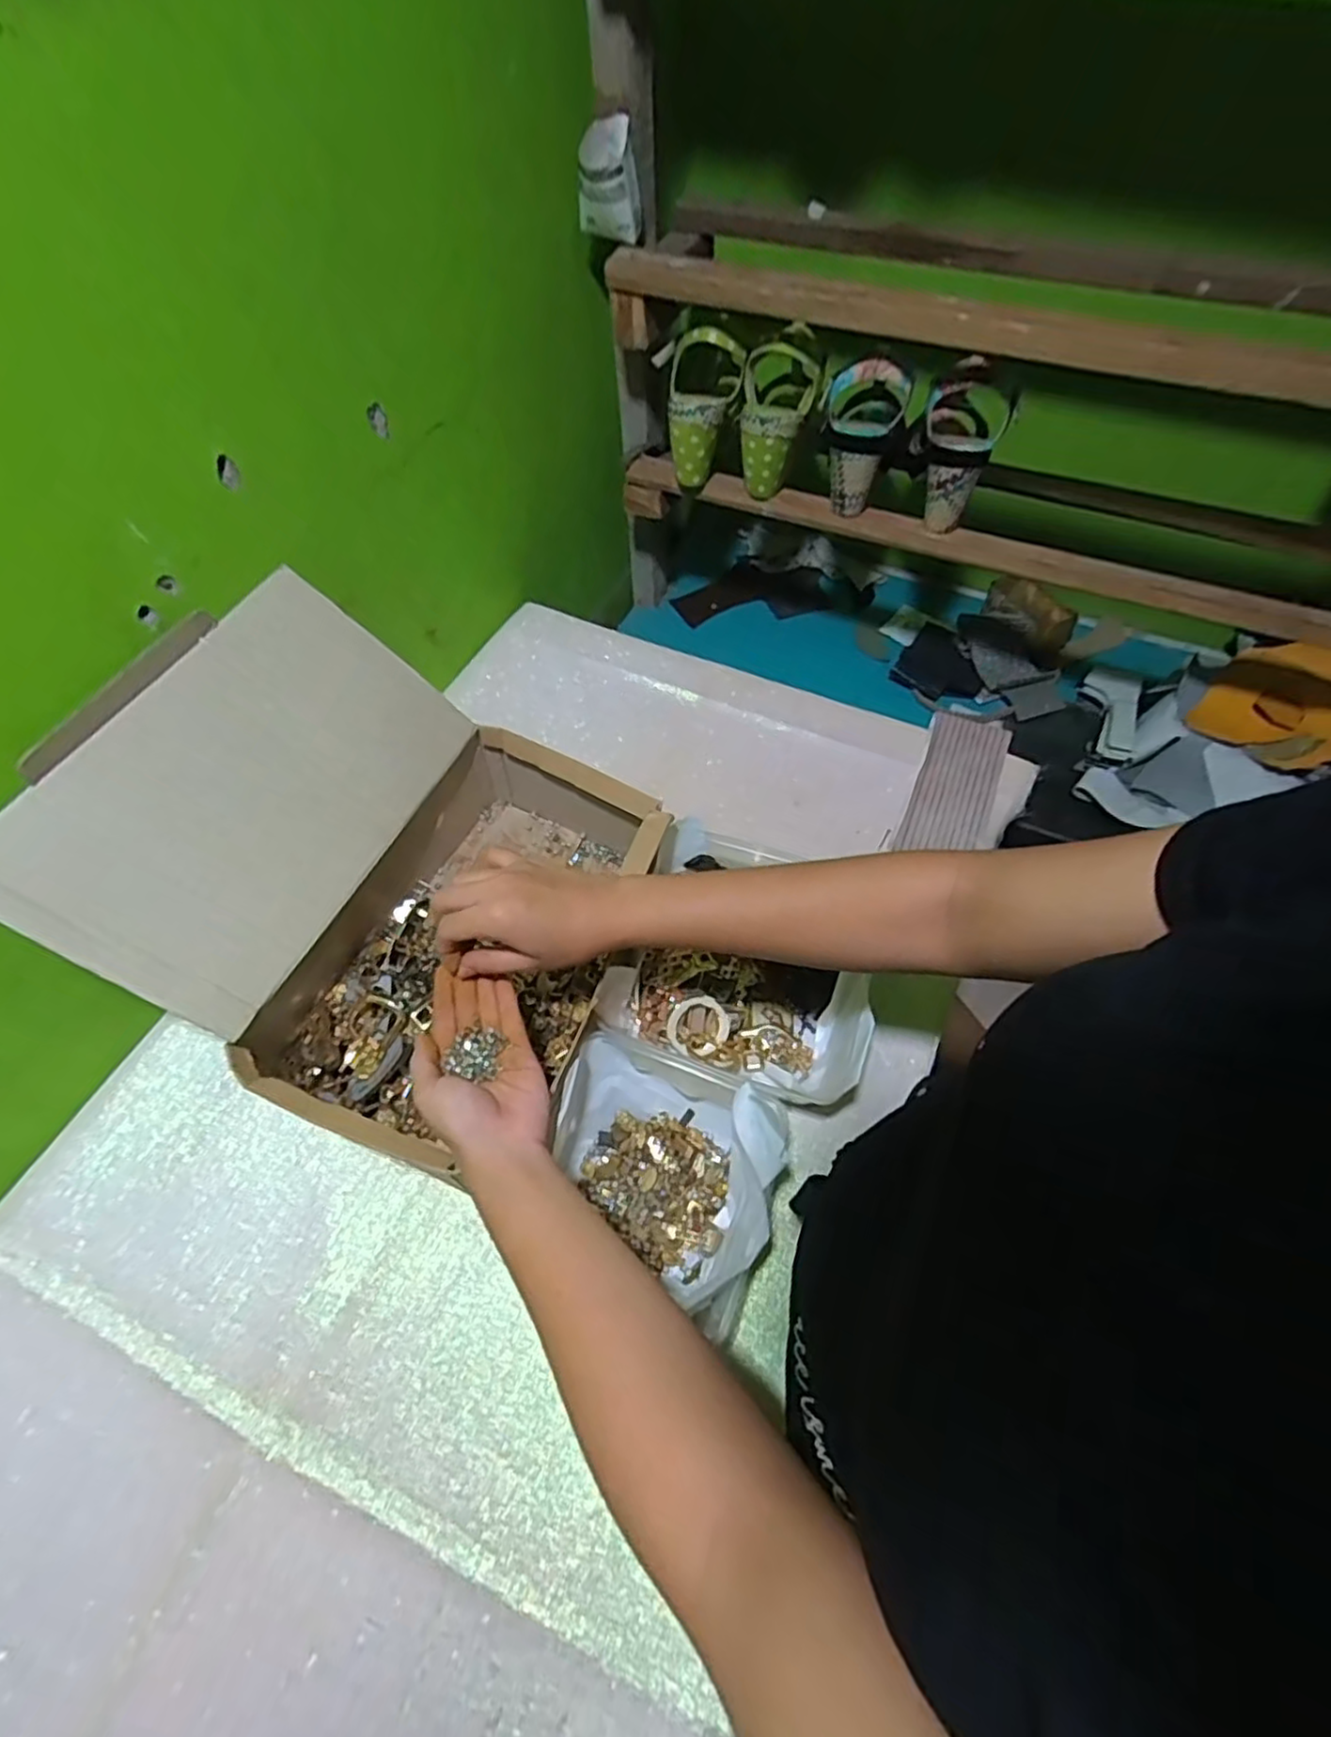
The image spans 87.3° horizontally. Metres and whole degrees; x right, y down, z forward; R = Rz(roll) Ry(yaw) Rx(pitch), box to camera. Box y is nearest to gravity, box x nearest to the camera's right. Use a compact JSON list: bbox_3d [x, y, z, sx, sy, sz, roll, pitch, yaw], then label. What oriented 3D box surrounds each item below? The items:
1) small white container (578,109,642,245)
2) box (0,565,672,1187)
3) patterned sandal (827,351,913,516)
[{"bbox_3d":[-0.054,-0.639,0.649,0.056,0.080,0.023,1,57,1],"label":"small white container"},{"bbox_3d":[-0.212,0.004,0.532,0.334,0.225,0.328,22,62,14],"label":"box"},{"bbox_3d":[0.203,-0.441,0.714,0.080,0.127,0.073,7,58,5],"label":"patterned sandal"}]

